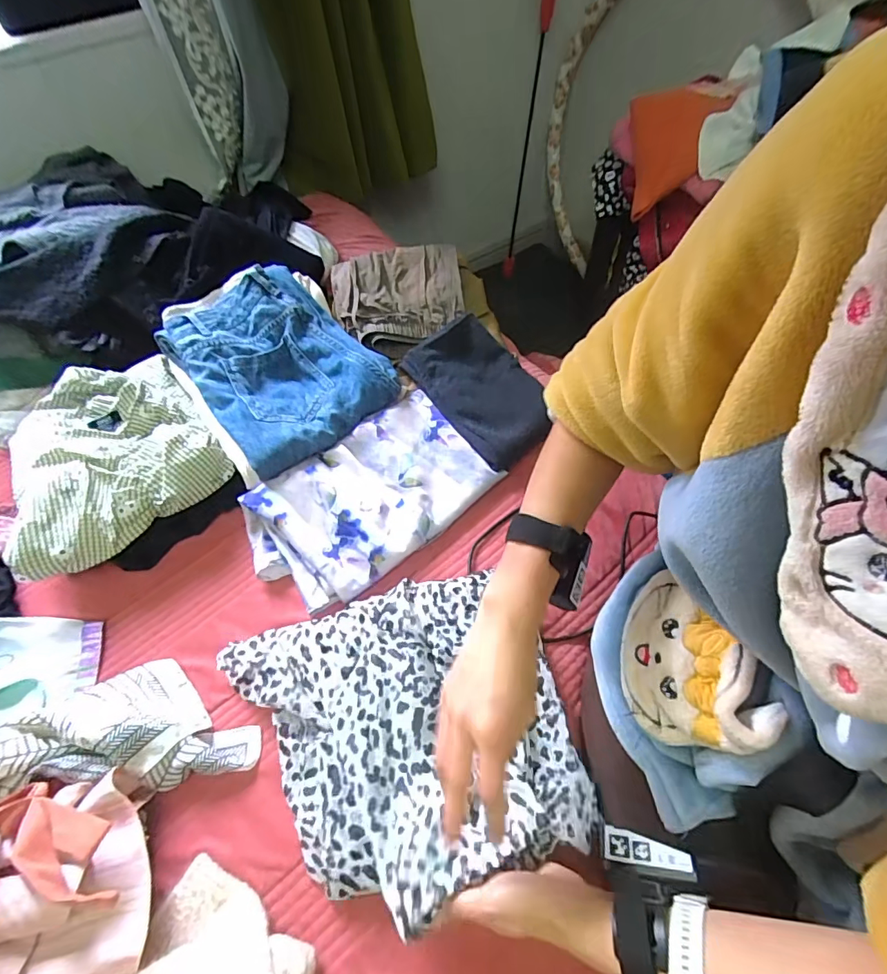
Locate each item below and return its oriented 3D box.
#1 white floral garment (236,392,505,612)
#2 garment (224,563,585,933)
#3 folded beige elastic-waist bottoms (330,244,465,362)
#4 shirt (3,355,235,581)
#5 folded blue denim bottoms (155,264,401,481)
[{"bbox_3d":[-0.102,0.011,0.649,0.322,0.045,0.200,-35,62,-17],"label":"white floral garment"},{"bbox_3d":[-0.039,0.238,0.484,0.328,0.066,0.296,-20,59,-9],"label":"garment"},{"bbox_3d":[-0.072,-0.328,0.809,0.228,0.047,0.209,-14,58,-5],"label":"folded beige elastic-waist bottoms"},{"bbox_3d":[-0.470,-0.049,0.651,0.265,0.063,0.283,-33,61,-16],"label":"shirt"},{"bbox_3d":[-0.257,-0.197,0.723,0.257,0.094,0.328,-36,62,-17],"label":"folded blue denim bottoms"}]

